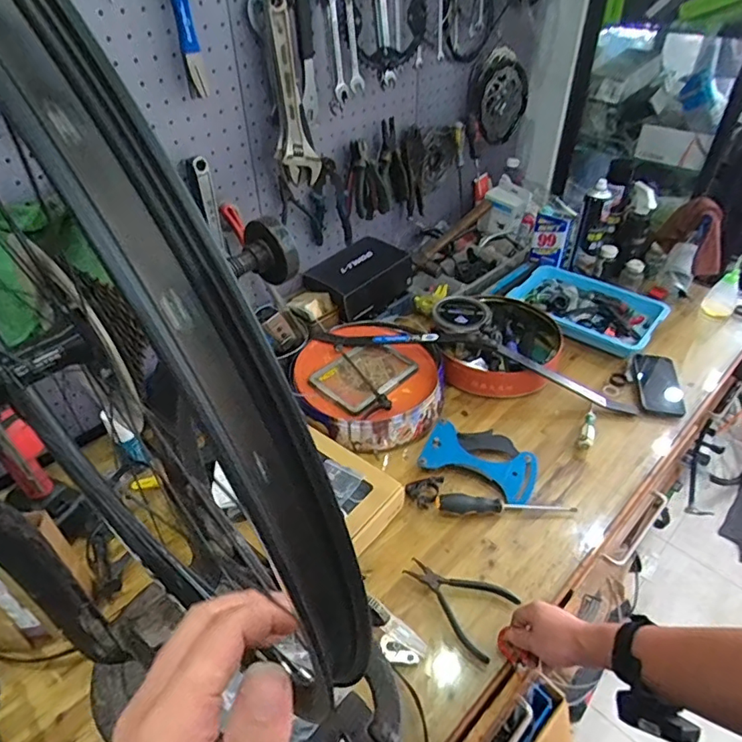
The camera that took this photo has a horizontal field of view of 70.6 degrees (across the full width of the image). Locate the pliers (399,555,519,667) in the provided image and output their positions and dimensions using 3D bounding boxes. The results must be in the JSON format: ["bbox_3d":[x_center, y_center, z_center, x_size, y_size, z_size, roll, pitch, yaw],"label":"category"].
[{"bbox_3d":[0.116,0.314,0.731,0.151,0.020,0.101,24,46,27],"label":"pliers"}]

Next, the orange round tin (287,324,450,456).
[{"bbox_3d":[-0.001,0.011,1.019,0.282,0.090,0.295,3,40,5],"label":"orange round tin"}]

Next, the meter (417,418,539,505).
[{"bbox_3d":[0.194,0.153,0.919,0.191,0.030,0.131,18,44,21],"label":"meter"}]

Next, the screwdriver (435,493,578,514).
[{"bbox_3d":[0.217,0.216,0.842,0.224,0.031,0.027,0,40,1],"label":"screwdriver"}]

